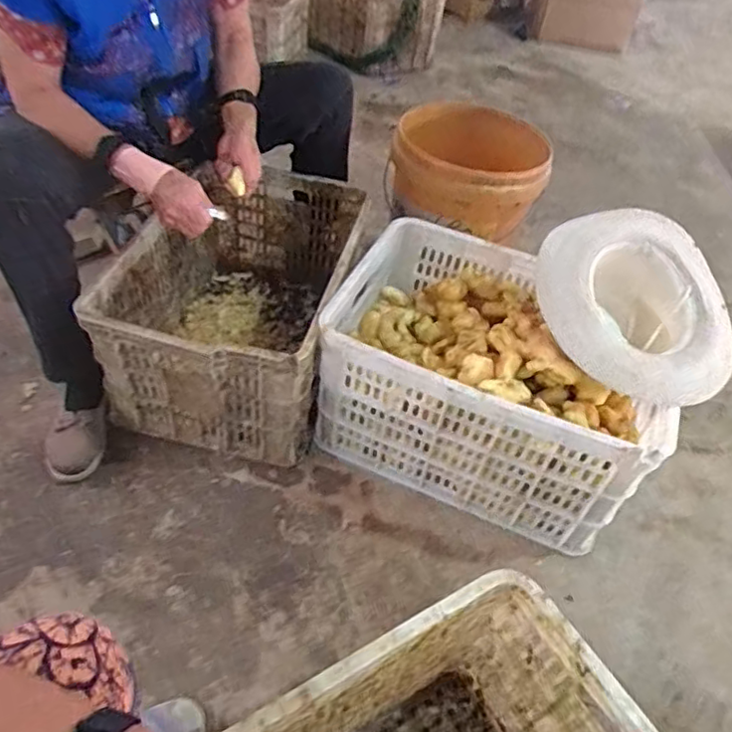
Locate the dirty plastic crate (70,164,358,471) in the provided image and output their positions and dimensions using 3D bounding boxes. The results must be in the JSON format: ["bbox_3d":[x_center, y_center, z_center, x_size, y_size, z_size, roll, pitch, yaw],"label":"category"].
[{"bbox_3d":[-0.221,-0.119,1.118,0.337,0.268,0.509,11,46,2],"label":"dirty plastic crate"}]

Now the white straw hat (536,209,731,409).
[{"bbox_3d":[0.405,-0.097,0.959,0.297,0.139,0.316,20,67,0],"label":"white straw hat"}]

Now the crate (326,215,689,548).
[{"bbox_3d":[0.212,0.023,1.056,0.507,0.285,0.358,20,48,13],"label":"crate"}]

